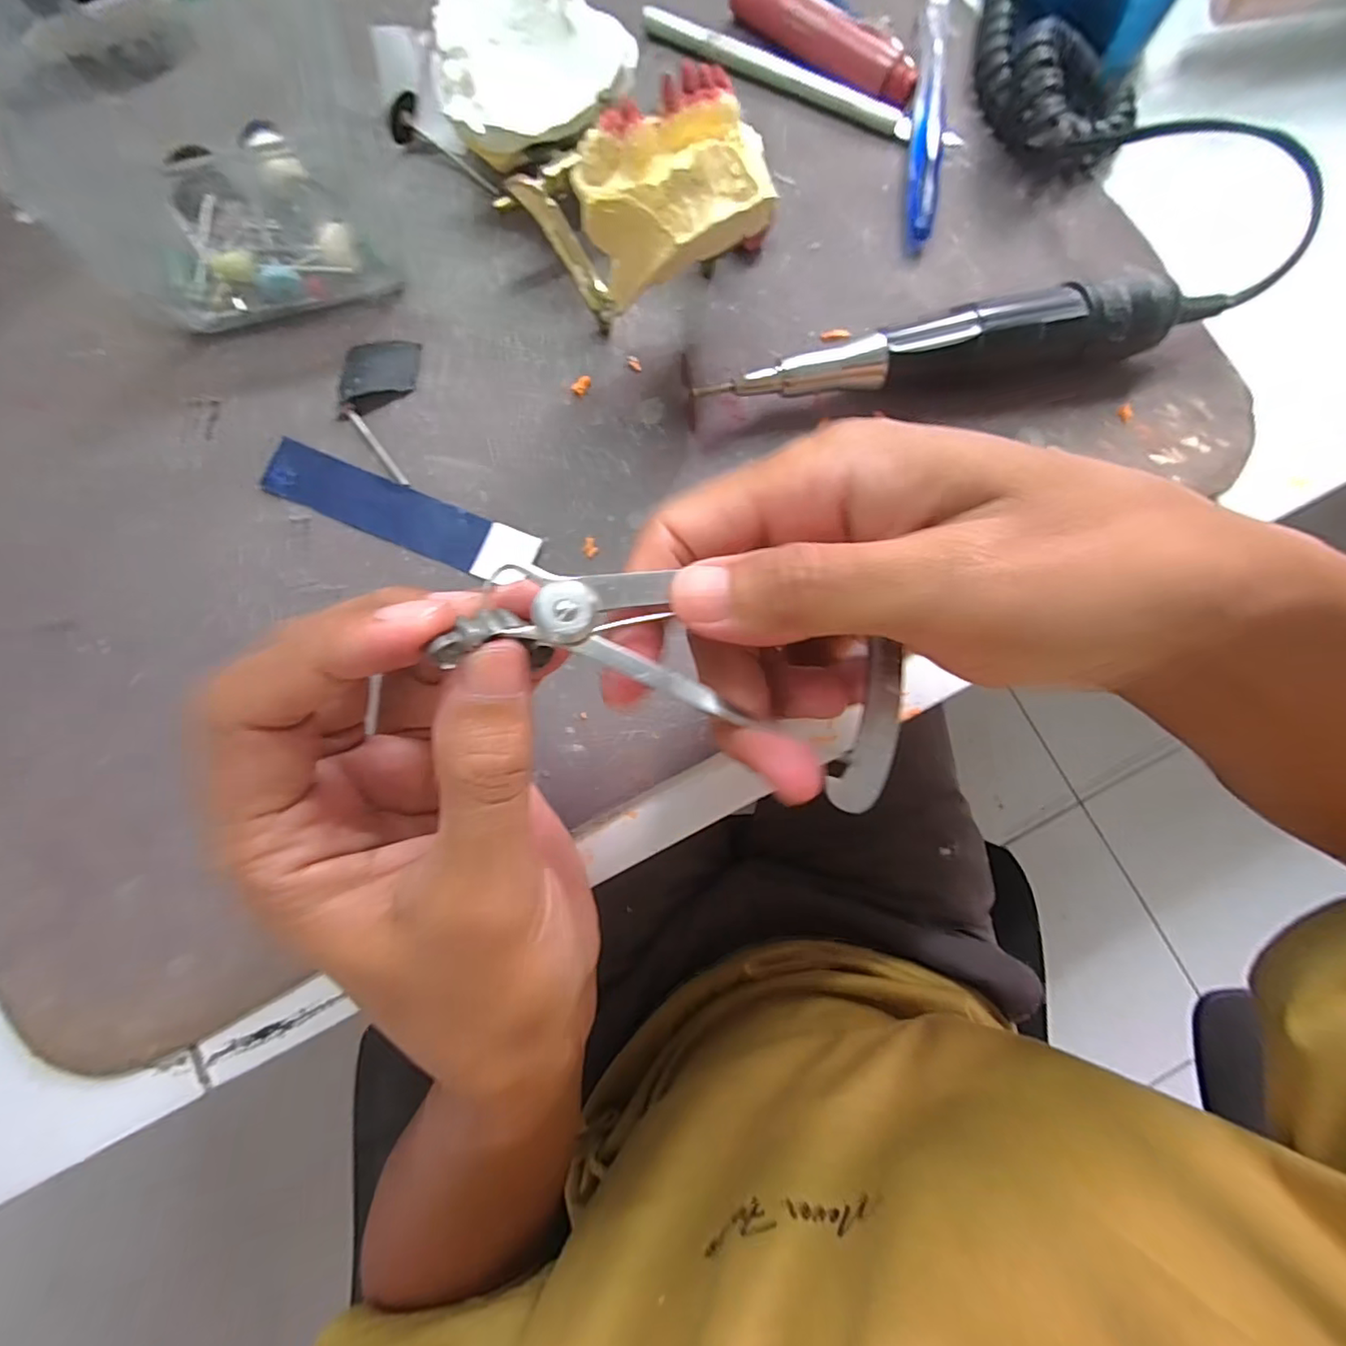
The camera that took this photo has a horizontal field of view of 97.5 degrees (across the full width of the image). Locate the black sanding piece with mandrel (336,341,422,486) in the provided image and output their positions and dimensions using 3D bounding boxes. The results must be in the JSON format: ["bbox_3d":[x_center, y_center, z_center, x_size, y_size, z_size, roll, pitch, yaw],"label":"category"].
[{"bbox_3d":[-0.111,-0.099,0.218,0.028,0.005,0.057,2,81,-1],"label":"black sanding piece with mandrel"}]

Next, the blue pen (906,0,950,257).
[{"bbox_3d":[0.104,-0.223,0.238,0.015,0.013,0.110,9,81,1],"label":"blue pen"}]

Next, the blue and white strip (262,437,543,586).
[{"bbox_3d":[-0.098,-0.057,0.212,0.100,0.004,0.020,22,81,3],"label":"blue and white strip"}]

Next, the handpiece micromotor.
[{"bbox_3d":[0.107,-0.117,0.213,0.187,0.028,0.022,-9,81,-2],"label":"handpiece micromotor"}]

